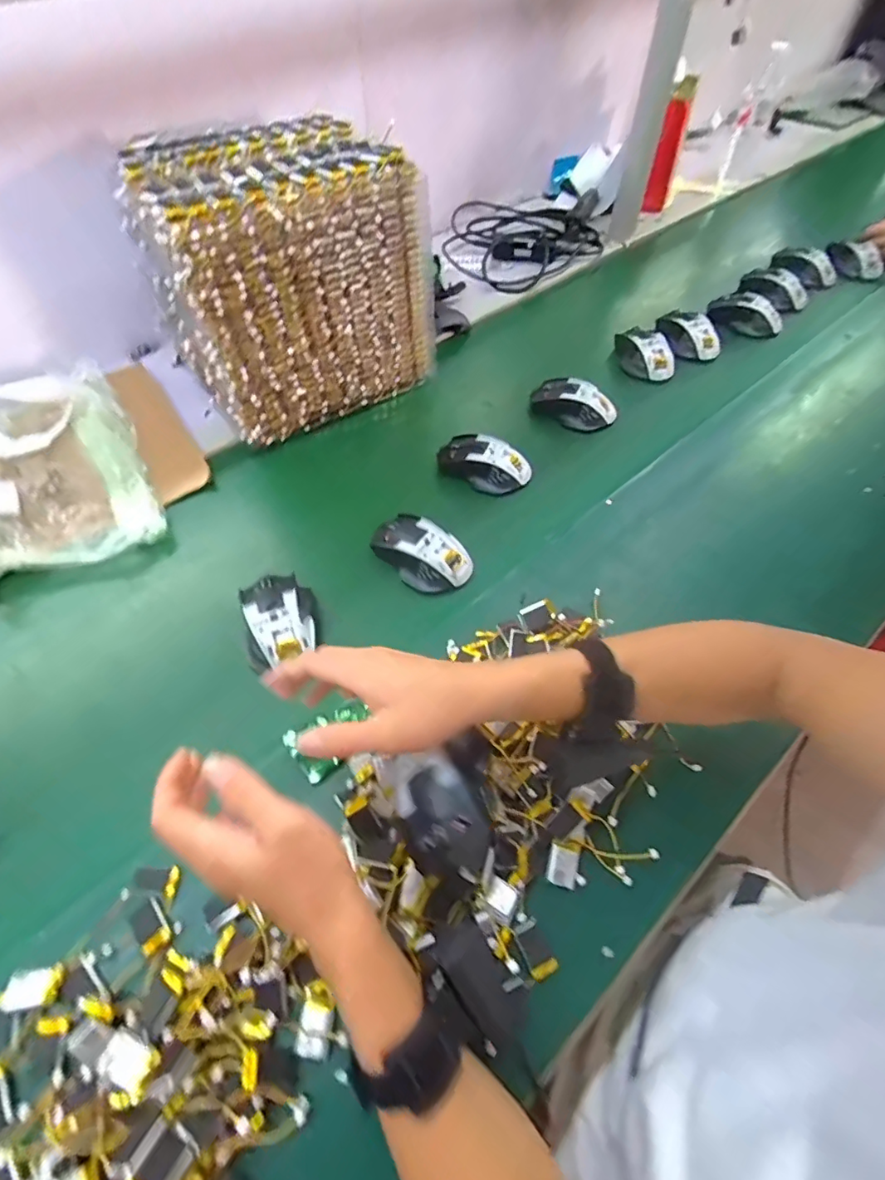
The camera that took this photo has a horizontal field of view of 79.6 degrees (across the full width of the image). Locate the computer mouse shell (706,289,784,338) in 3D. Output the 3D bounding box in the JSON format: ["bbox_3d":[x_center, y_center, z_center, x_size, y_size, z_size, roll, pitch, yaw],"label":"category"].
[{"bbox_3d":[0.492,-0.446,0.853,0.116,0.045,0.052,8,54,-10],"label":"computer mouse shell"}]

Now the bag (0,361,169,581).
[{"bbox_3d":[-0.506,-0.152,0.624,0.280,0.084,0.374,-37,61,-21],"label":"bag"}]

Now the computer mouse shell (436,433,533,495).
[{"bbox_3d":[0.052,-0.154,0.664,0.112,0.049,0.060,27,60,19],"label":"computer mouse shell"}]

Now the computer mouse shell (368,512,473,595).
[{"bbox_3d":[-0.023,-0.039,0.581,0.109,0.048,0.066,32,62,22],"label":"computer mouse shell"}]

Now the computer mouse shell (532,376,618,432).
[{"bbox_3d":[0.180,-0.256,0.729,0.118,0.048,0.063,15,57,12],"label":"computer mouse shell"}]

